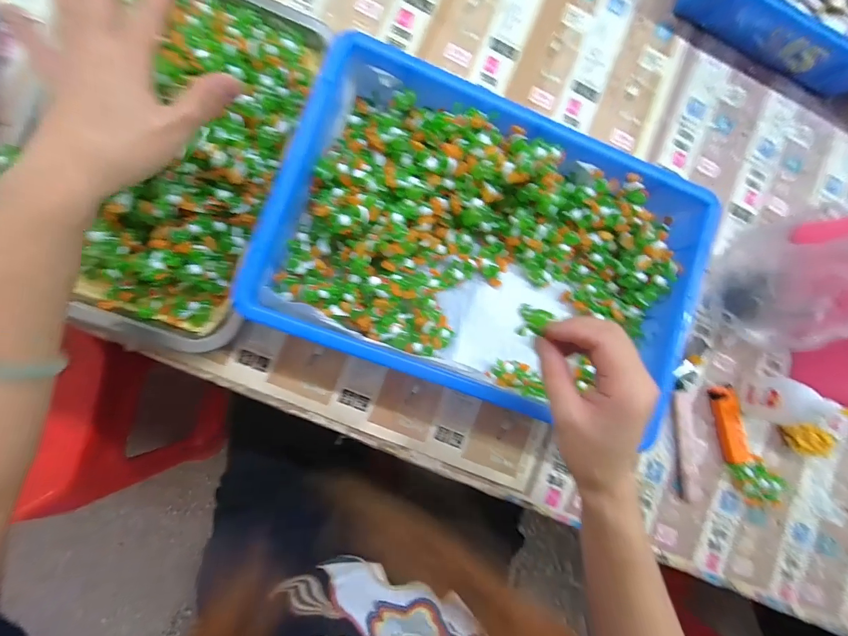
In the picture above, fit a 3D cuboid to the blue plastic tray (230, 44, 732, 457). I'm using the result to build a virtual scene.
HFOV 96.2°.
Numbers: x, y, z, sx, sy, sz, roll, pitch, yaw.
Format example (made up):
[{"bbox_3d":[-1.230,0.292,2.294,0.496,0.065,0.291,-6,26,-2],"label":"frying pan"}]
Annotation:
[{"bbox_3d":[0.059,-0.058,0.342,0.367,0.059,0.248,21,87,-8],"label":"blue plastic tray"}]

